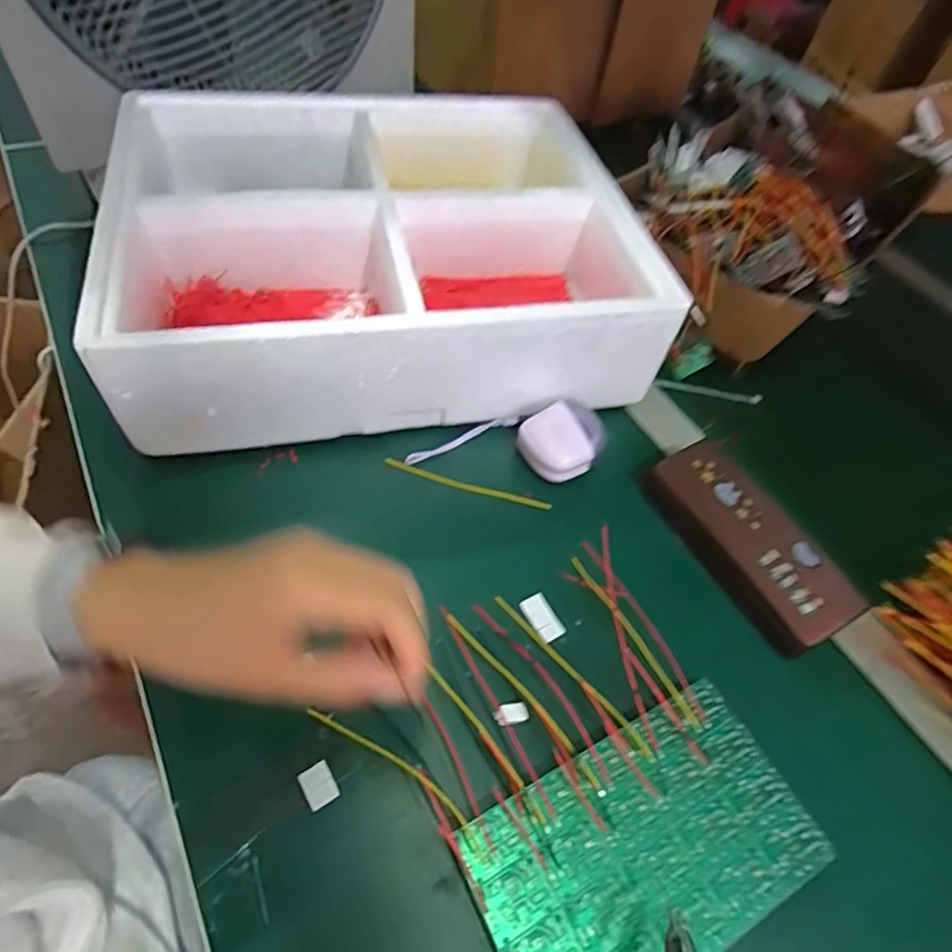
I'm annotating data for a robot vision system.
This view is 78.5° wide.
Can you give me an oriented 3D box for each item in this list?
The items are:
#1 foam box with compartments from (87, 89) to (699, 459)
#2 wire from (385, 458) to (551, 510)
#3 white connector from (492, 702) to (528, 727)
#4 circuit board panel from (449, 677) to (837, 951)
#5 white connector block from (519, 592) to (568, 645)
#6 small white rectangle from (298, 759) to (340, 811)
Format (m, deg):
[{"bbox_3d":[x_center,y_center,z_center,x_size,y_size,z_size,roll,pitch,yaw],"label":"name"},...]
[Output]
[{"bbox_3d":[-0.070,-0.181,0.482,0.380,0.103,0.307,-7,55,-10],"label":"foam box with compartments"},{"bbox_3d":[-0.006,0.006,0.427,0.123,0.006,0.008,13,54,5],"label":"wire"},{"bbox_3d":[0.020,0.137,0.337,0.019,0.004,0.010,-8,55,-10],"label":"white connector"},{"bbox_3d":[0.086,0.188,0.296,0.171,0.004,0.100,-21,59,-20],"label":"circuit board panel"},{"bbox_3d":[0.043,0.091,0.375,0.018,0.004,0.031,-25,59,-21],"label":"white connector block"},{"bbox_3d":[-0.083,0.163,0.307,0.016,0.004,0.020,-23,59,-20],"label":"small white rectangle"}]

